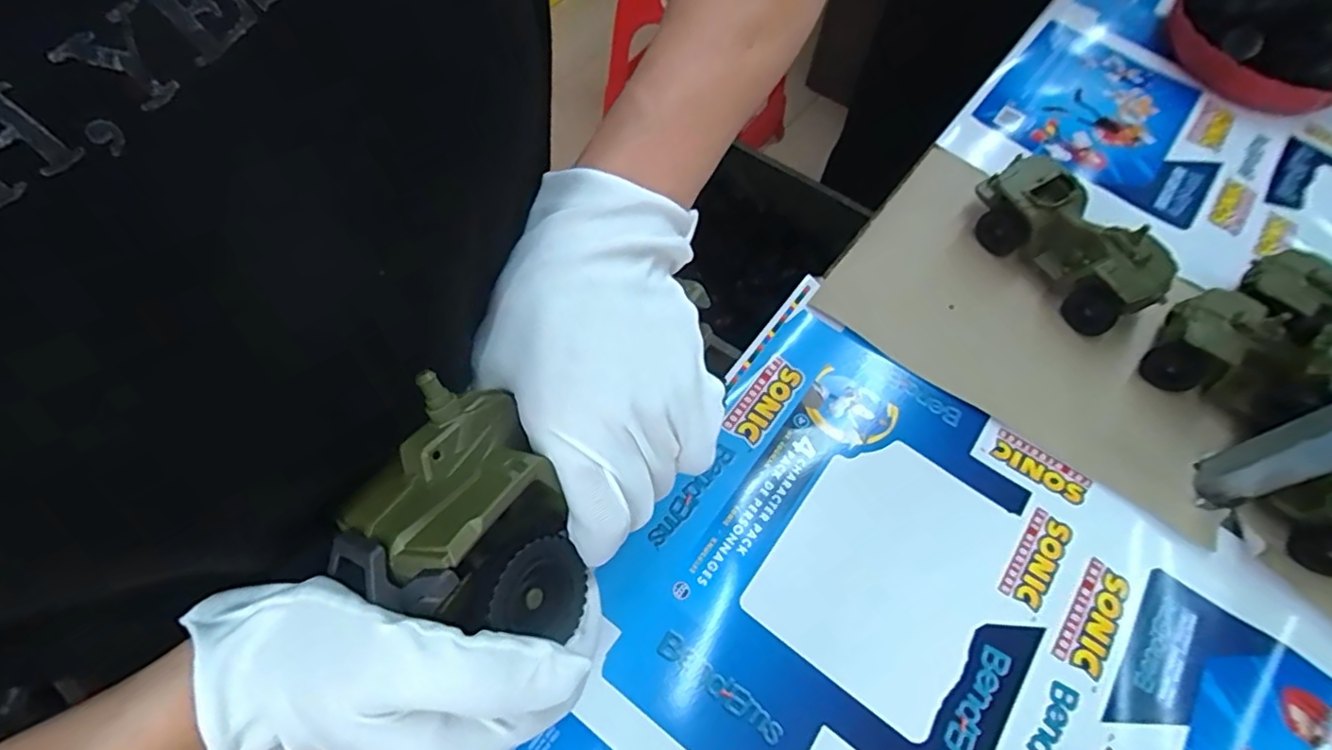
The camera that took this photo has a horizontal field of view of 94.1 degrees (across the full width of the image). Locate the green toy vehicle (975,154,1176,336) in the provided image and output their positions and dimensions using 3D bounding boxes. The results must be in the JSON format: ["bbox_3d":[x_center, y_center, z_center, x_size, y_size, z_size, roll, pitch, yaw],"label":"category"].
[{"bbox_3d":[0.388,-0.131,0.600,0.075,0.077,0.186,-28,67,-17],"label":"green toy vehicle"}]

